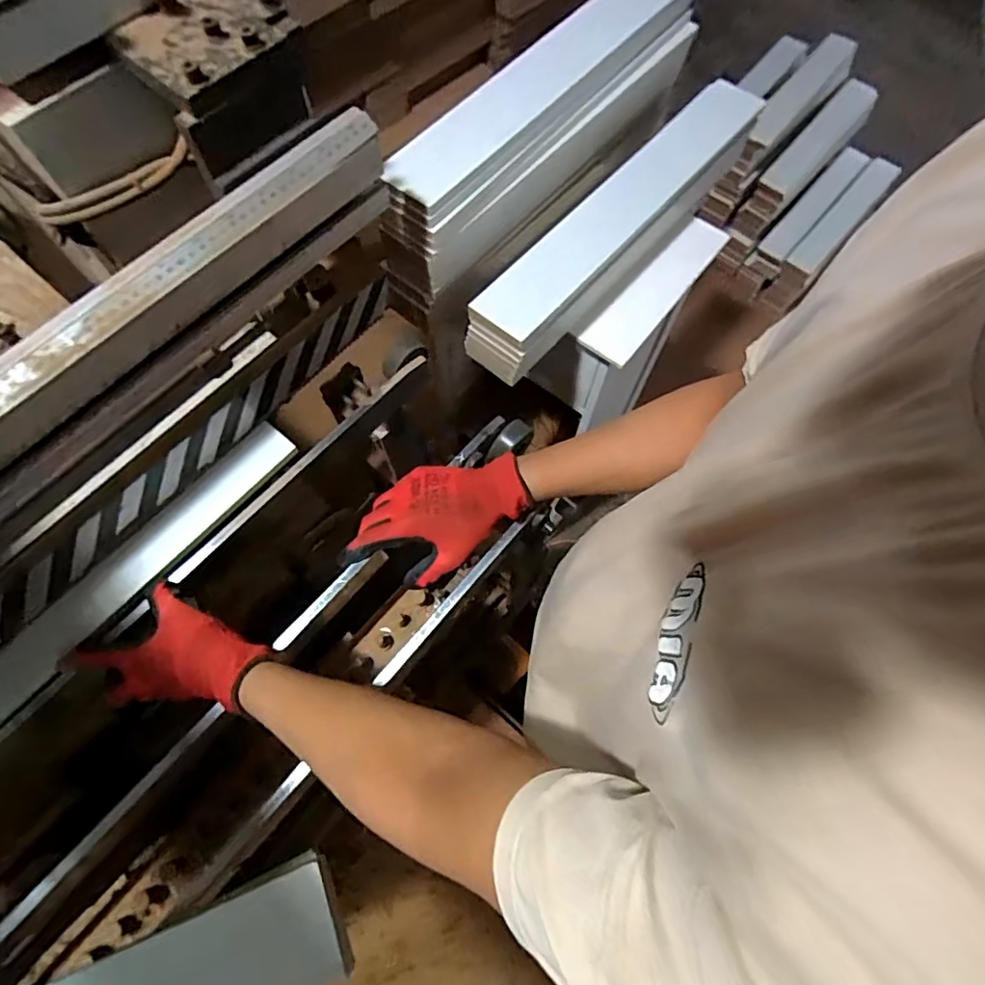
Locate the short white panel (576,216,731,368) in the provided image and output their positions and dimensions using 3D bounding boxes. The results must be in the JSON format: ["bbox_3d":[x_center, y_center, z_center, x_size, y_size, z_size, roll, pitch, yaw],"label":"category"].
[{"bbox_3d":[0.239,-0.296,0.793,0.069,0.018,0.295,38,72,13],"label":"short white panel"}]

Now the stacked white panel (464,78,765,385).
[{"bbox_3d":[0.177,-0.366,0.756,0.087,0.112,0.542,39,73,14],"label":"stacked white panel"}]

